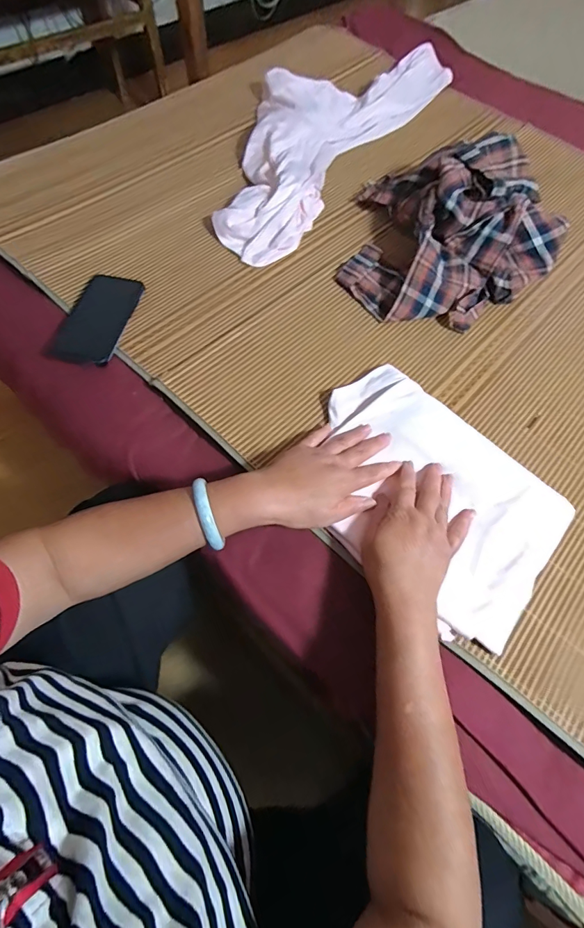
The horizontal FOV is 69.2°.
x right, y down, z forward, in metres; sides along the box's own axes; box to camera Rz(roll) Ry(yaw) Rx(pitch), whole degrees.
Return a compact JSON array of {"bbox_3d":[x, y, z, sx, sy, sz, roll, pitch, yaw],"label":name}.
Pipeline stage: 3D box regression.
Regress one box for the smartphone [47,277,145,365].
[{"bbox_3d":[-0.272,-0.210,0.603,0.092,0.014,0.156,14,63,4],"label":"smartphone"}]

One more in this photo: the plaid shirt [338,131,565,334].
[{"bbox_3d":[0.243,-0.358,0.650,0.308,0.113,0.313,20,64,7],"label":"plaid shirt"}]

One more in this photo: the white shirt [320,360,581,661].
[{"bbox_3d":[0.150,0.028,0.489,0.310,0.017,0.220,42,68,17],"label":"white shirt"}]

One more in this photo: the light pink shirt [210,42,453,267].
[{"bbox_3d":[0.042,-0.653,0.822,0.282,0.060,0.718,30,65,12],"label":"light pink shirt"}]

